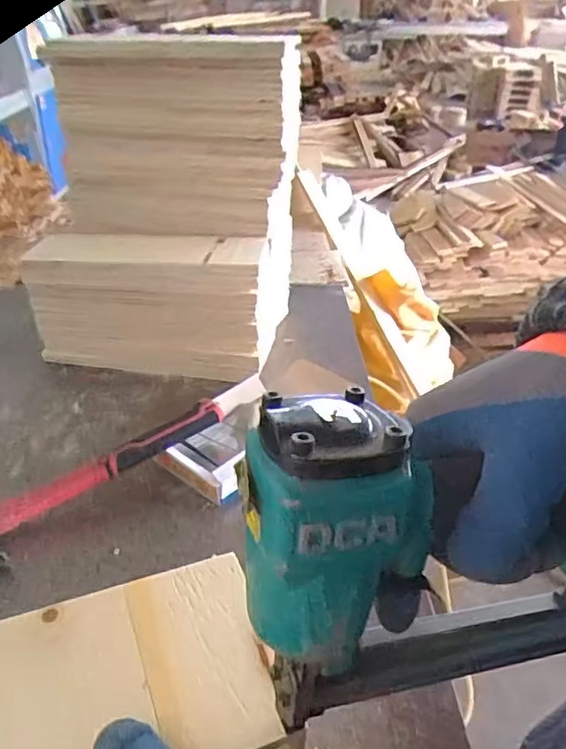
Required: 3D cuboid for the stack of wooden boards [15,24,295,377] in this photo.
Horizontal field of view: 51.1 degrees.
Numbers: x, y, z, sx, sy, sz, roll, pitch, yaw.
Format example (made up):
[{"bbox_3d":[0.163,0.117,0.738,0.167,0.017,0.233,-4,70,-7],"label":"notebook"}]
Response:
[{"bbox_3d":[-0.187,-0.242,0.904,0.375,0.434,0.246,4,34,6],"label":"stack of wooden boards"}]

